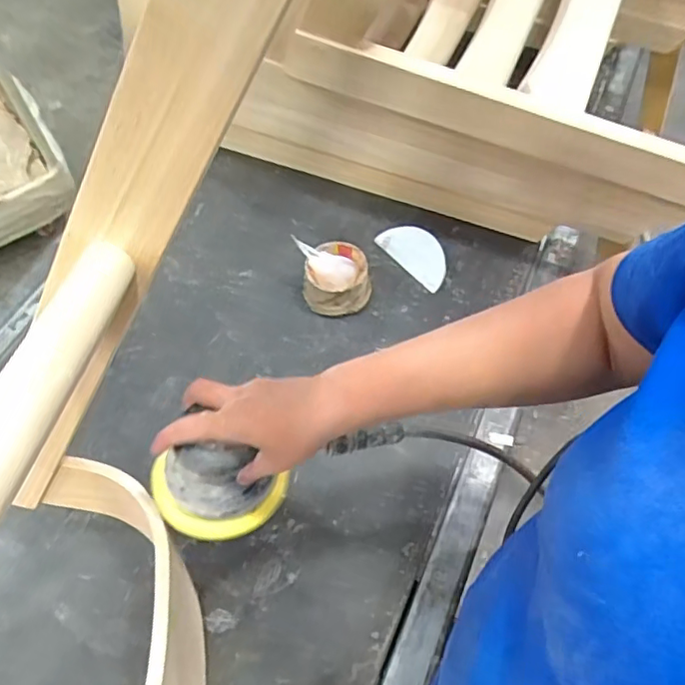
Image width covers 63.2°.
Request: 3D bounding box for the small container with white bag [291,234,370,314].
[{"bbox_3d":[-0.011,-0.091,0.756,0.102,0.071,0.088,-2,60,-1],"label":"small container with white bag"}]

